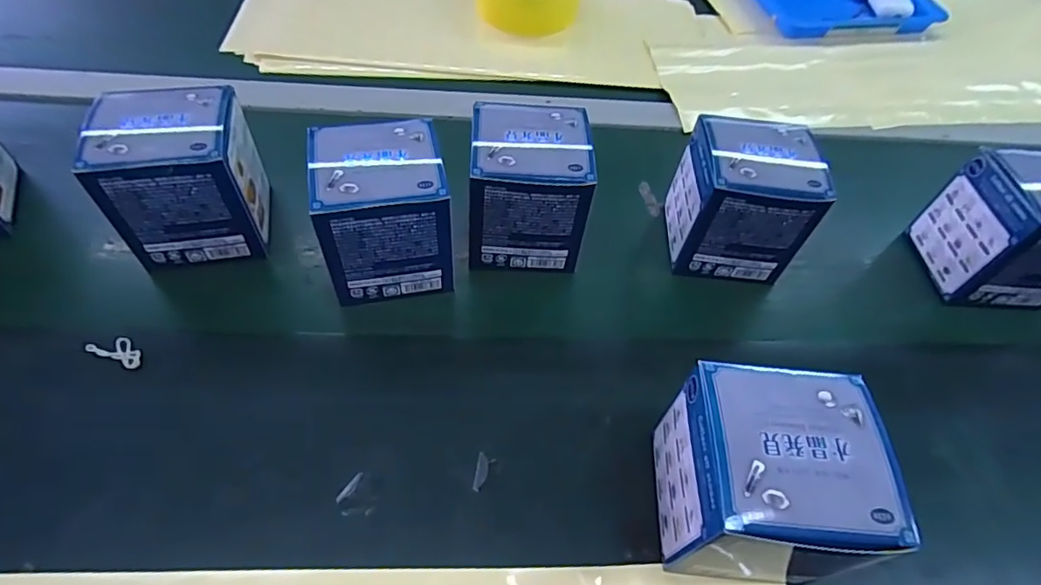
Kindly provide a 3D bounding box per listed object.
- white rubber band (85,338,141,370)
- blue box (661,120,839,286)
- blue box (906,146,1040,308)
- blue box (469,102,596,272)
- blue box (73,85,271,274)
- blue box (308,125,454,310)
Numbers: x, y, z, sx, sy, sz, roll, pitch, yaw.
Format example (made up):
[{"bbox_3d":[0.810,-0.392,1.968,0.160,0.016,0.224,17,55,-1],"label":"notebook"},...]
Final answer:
[{"bbox_3d":[-0.251,0.036,0.336,0.033,0.007,0.016,18,56,8],"label":"white rubber band"},{"bbox_3d":[0.164,-0.067,0.403,0.092,0.101,0.081,5,55,-1],"label":"blue box"},{"bbox_3d":[0.370,-0.048,0.406,0.075,0.104,0.084,2,55,-3],"label":"blue box"},{"bbox_3d":[0.004,-0.072,0.394,0.085,0.102,0.081,1,55,-4],"label":"blue box"},{"bbox_3d":[-0.230,-0.078,0.370,0.084,0.092,0.078,-10,57,-12],"label":"blue box"},{"bbox_3d":[-0.091,-0.051,0.369,0.079,0.103,0.078,-9,56,-11],"label":"blue box"}]

